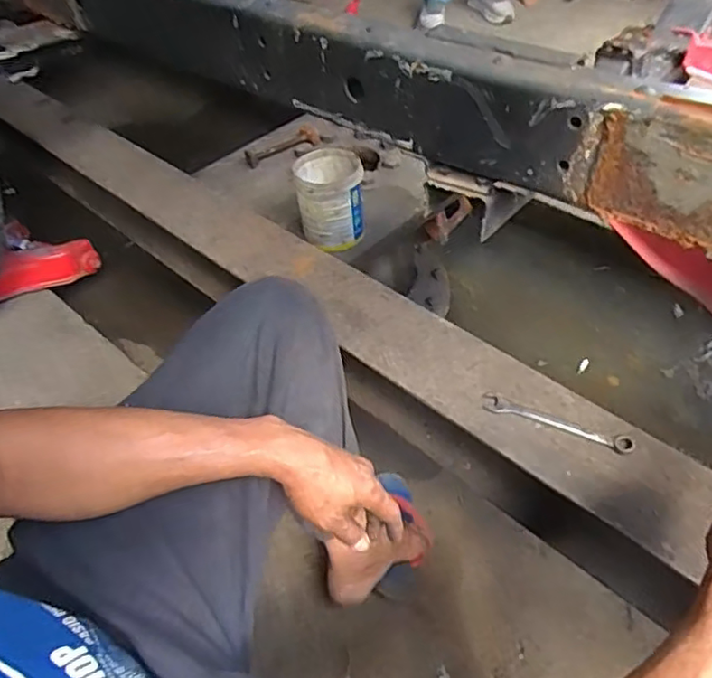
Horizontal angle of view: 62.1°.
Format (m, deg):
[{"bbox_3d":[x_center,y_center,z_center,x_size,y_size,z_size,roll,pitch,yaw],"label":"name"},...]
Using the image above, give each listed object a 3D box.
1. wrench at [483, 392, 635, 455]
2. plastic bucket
[{"bbox_3d":[0.238,0.100,0.707,0.173,0.006,0.025,18,52,21],"label":"wrench"},{"bbox_3d":[-0.043,-0.239,1.011,0.110,0.123,0.122,-10,47,-3],"label":"plastic bucket"}]

